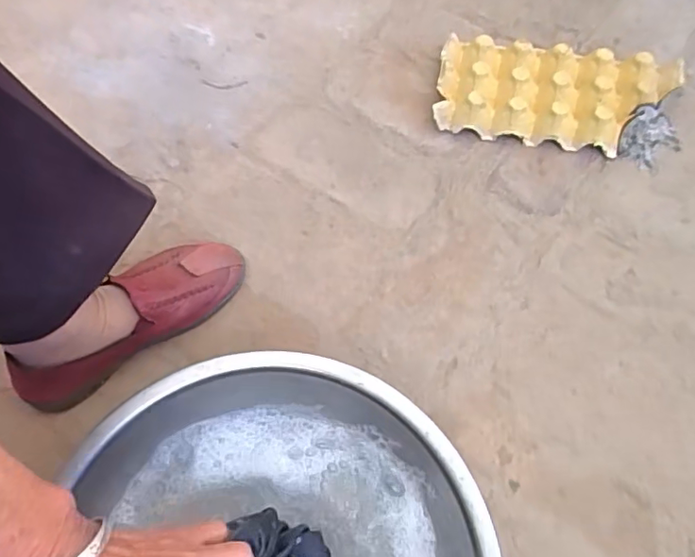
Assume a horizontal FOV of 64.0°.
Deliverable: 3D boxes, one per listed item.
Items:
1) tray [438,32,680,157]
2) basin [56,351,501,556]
[{"bbox_3d":[0.258,-0.232,0.700,0.287,0.049,0.137,11,66,8],"label":"tray"},{"bbox_3d":[-0.057,0.244,0.445,0.328,0.111,0.335,-1,65,2],"label":"basin"}]

